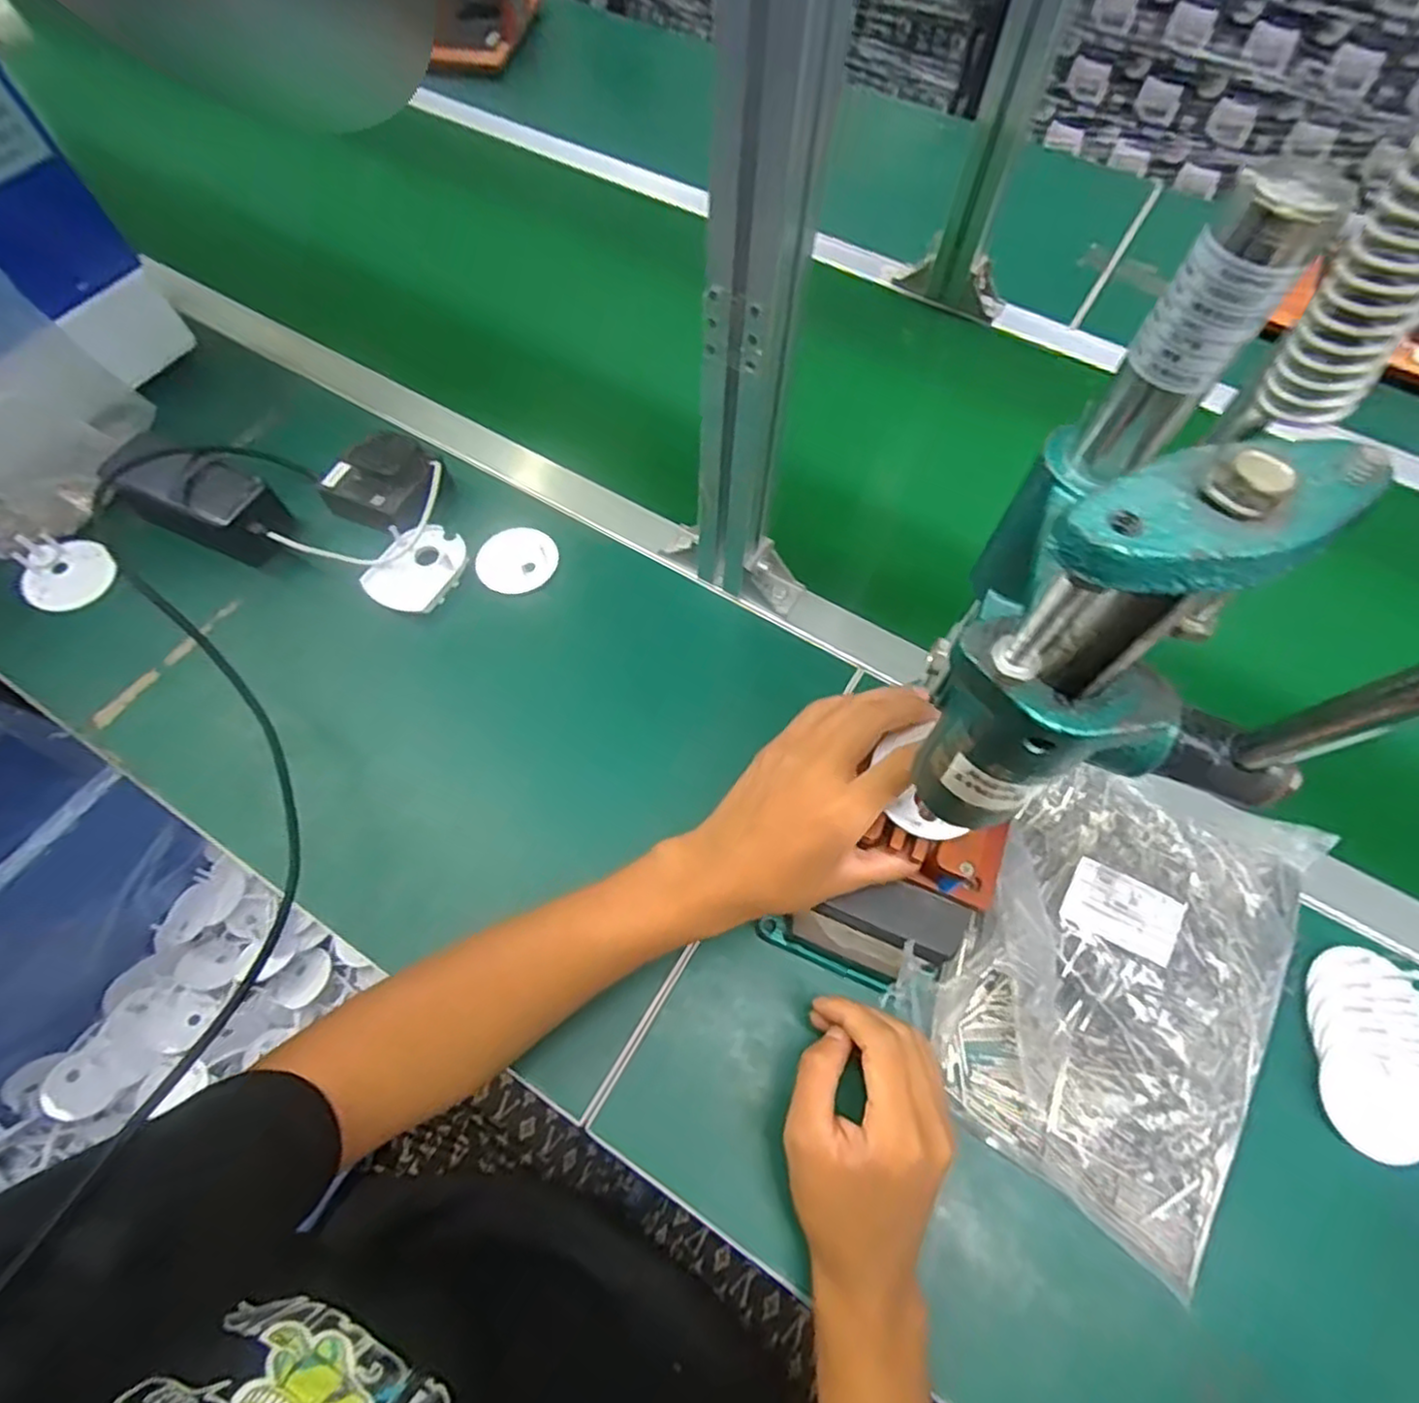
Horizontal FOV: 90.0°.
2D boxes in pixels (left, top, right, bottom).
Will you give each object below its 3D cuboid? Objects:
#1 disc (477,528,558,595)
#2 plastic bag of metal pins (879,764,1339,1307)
[{"bbox_3d":[-0.152,-0.112,0.564,0.062,0.012,0.054,-8,77,-14],"label":"disc"},{"bbox_3d":[0.243,0.149,0.424,0.181,0.047,0.270,31,64,15],"label":"plastic bag of metal pins"}]

